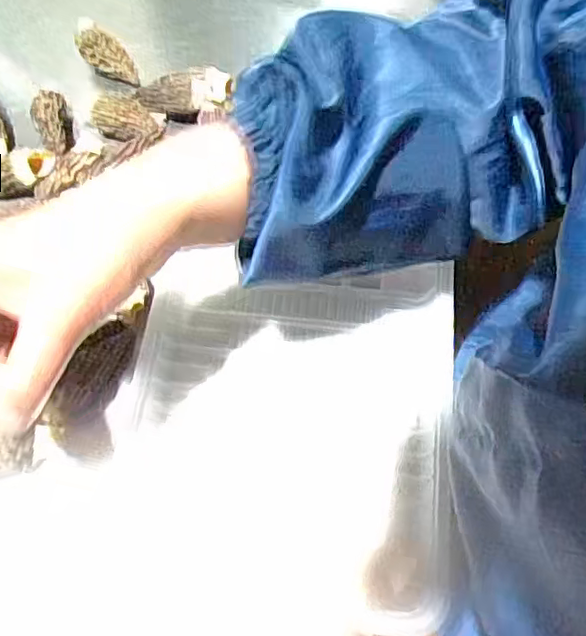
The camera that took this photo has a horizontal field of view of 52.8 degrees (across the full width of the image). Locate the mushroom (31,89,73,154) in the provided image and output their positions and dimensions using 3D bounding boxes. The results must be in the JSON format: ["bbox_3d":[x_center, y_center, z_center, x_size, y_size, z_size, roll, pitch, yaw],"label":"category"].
[{"bbox_3d":[-0.202,-0.161,0.499,0.027,0.037,0.075,-16,54,-4],"label":"mushroom"}]

